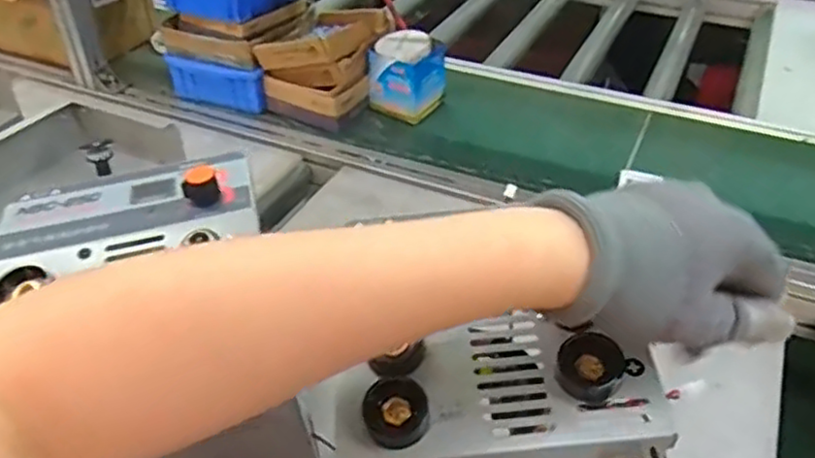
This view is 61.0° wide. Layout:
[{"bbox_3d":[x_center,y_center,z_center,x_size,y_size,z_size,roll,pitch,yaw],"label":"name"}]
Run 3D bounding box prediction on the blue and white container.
[{"bbox_3d":[0.000,-0.241,1.110,0.098,0.123,0.092,21,43,25],"label":"blue and white container"}]

